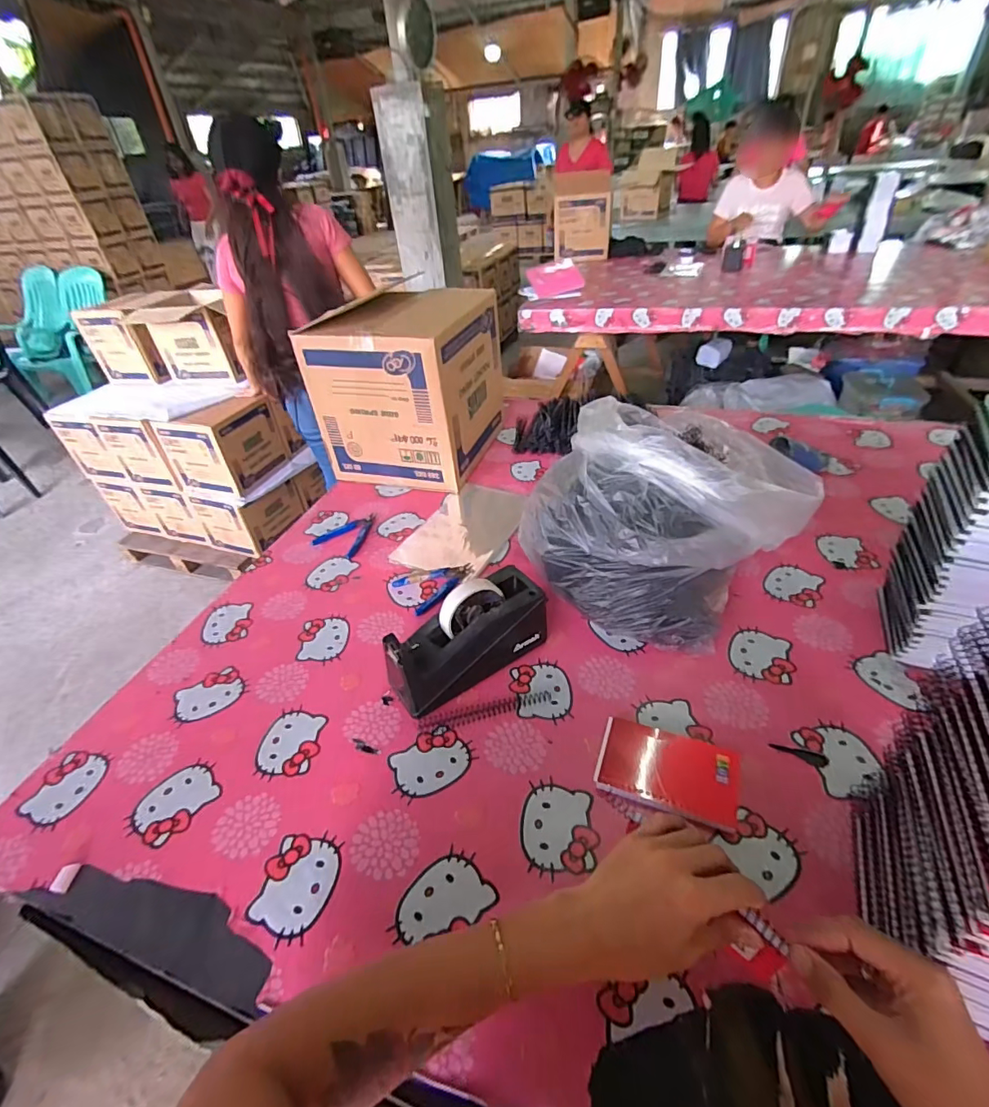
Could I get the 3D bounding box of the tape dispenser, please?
[{"bbox_3d":[-0.033,0.102,0.614,0.202,0.107,0.069,-25,42,-20],"label":"tape dispenser"}]

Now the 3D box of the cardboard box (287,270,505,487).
[{"bbox_3d":[-0.162,-0.331,1.004,0.277,0.305,0.299,9,42,19],"label":"cardboard box"}]

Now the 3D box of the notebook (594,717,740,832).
[{"bbox_3d":[0.179,0.222,0.517,0.134,0.011,0.085,10,42,20],"label":"notebook"}]

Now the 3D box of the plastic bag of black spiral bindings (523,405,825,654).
[{"bbox_3d":[0.231,-0.073,0.708,0.363,0.226,0.319,-31,45,-26],"label":"plastic bag of black spiral bindings"}]

